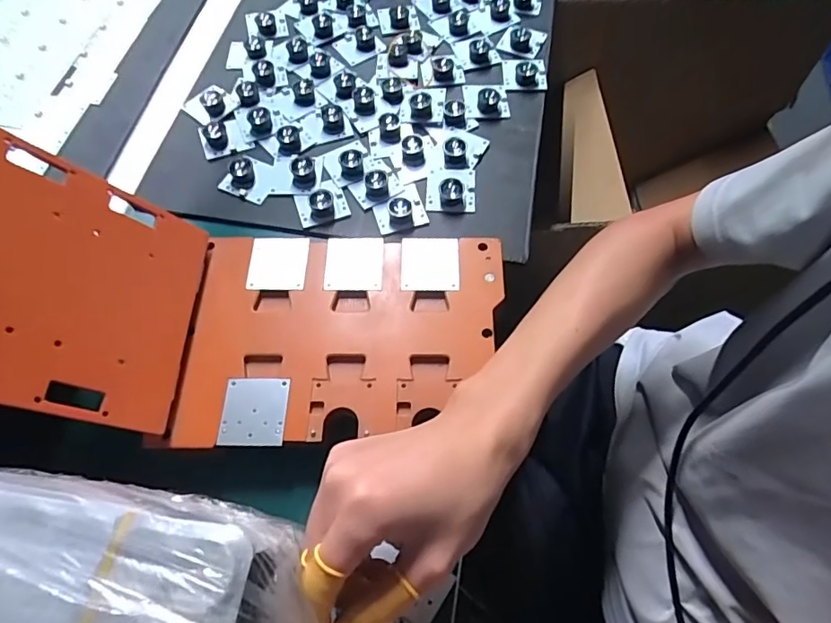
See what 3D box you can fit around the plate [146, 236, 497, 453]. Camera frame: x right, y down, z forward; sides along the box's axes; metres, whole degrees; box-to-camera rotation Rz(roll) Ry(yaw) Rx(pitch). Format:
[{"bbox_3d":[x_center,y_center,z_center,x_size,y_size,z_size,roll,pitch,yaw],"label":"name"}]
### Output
[{"bbox_3d":[-0.051,0.014,0.385,0.228,0.009,0.162,-2,64,0],"label":"plate"}]

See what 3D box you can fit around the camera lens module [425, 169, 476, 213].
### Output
[{"bbox_3d":[0.033,-0.119,0.480,0.045,0.018,0.048,2,63,2],"label":"camera lens module"}]

